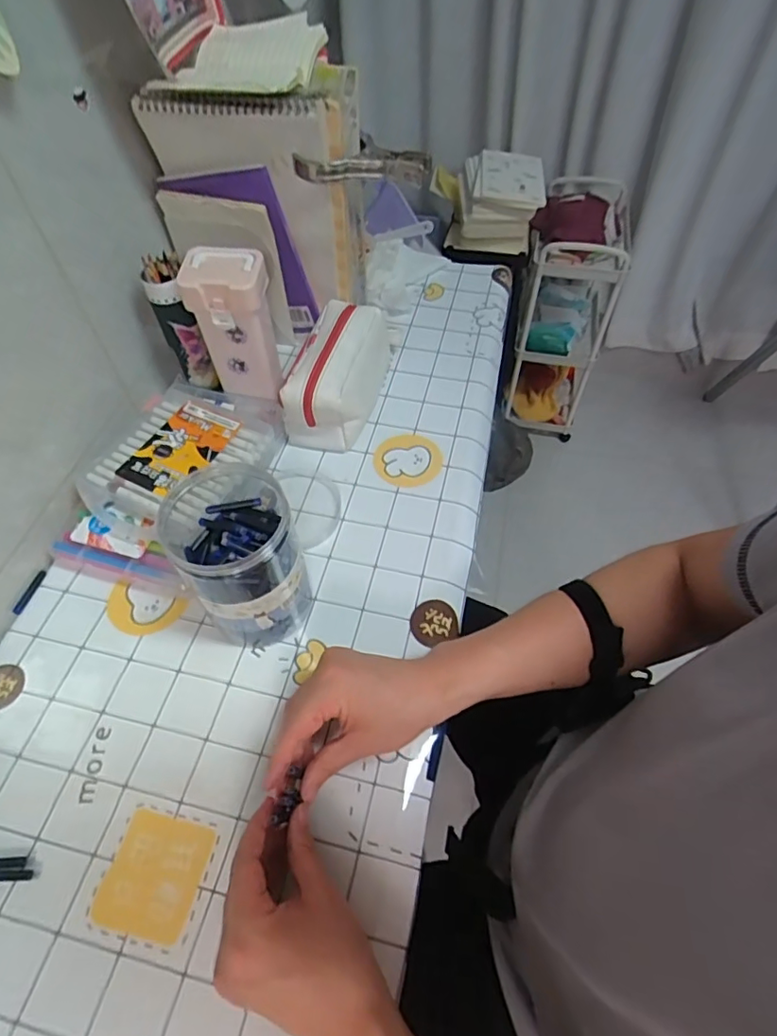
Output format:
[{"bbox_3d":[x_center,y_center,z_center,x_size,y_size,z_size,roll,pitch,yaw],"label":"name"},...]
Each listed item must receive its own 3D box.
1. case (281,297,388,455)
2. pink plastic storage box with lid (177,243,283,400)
[{"bbox_3d":[-0.057,-0.184,0.657,0.089,0.091,0.198,10,55,8],"label":"case"},{"bbox_3d":[-0.168,-0.212,0.608,0.079,0.156,0.064,2,54,2],"label":"pink plastic storage box with lid"}]

